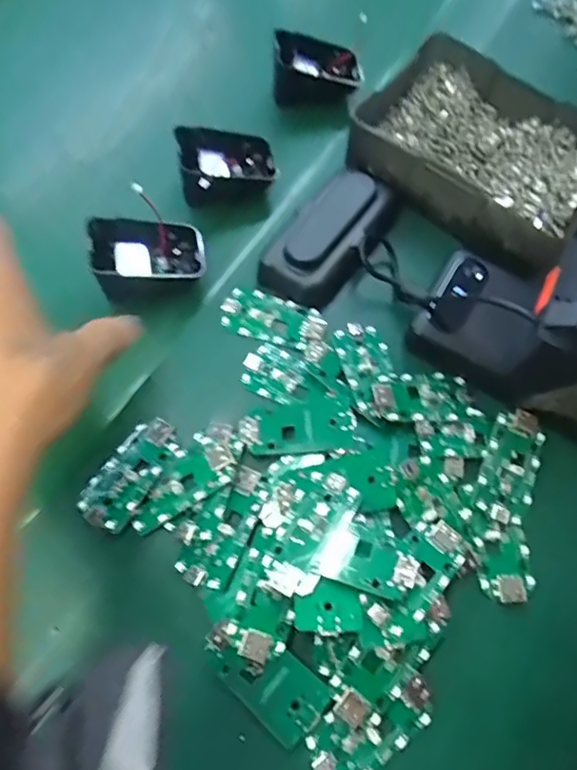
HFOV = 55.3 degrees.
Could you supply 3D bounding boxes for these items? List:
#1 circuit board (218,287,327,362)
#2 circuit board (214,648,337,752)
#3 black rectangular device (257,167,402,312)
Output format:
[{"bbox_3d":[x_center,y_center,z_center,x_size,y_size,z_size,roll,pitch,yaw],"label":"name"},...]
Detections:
[{"bbox_3d":[-0.007,-0.040,0.343,0.068,0.004,0.032,22,68,9],"label":"circuit board"},{"bbox_3d":[-0.007,0.143,0.263,0.053,0.008,0.032,36,71,14],"label":"circuit board"},{"bbox_3d":[0.028,-0.100,0.355,0.051,0.028,0.104,29,69,12],"label":"black rectangular device"}]

